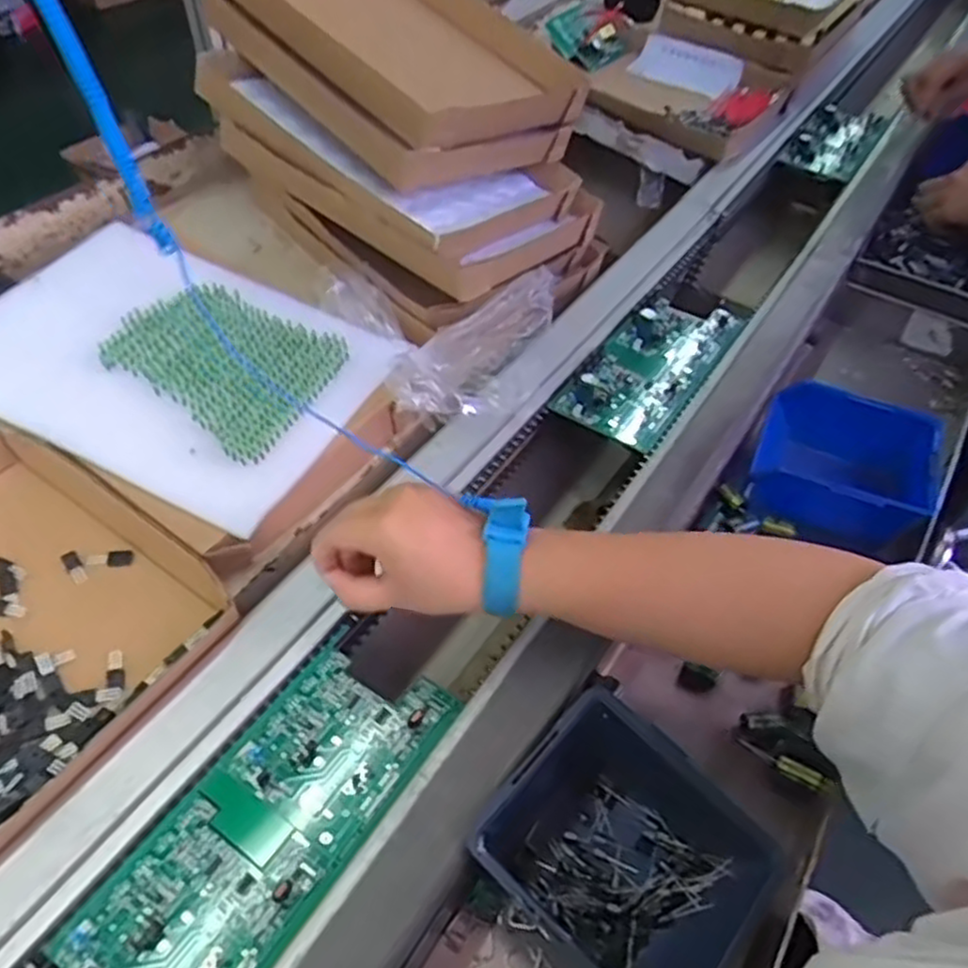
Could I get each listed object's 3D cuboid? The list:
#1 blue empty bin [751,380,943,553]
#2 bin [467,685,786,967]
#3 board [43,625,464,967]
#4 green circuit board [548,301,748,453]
[{"bbox_3d":[0.287,-0.014,0.601,0.120,0.071,0.112,19,51,13],"label":"blue empty bin"},{"bbox_3d":[0.079,0.205,0.409,0.137,0.062,0.116,32,55,22],"label":"bin"},{"bbox_3d":[-0.113,0.181,0.403,0.095,0.007,0.213,29,54,20],"label":"board"},{"bbox_3d":[0.151,-0.113,0.660,0.093,0.029,0.199,29,54,20],"label":"green circuit board"}]

